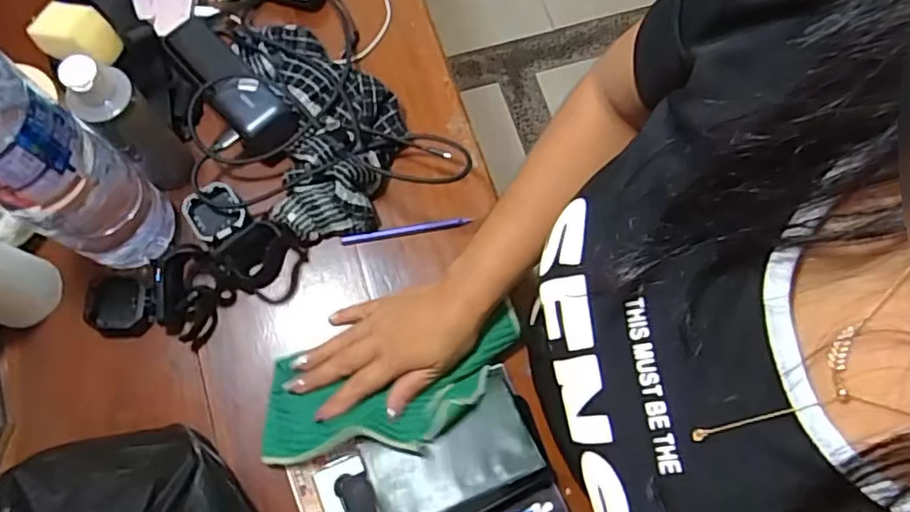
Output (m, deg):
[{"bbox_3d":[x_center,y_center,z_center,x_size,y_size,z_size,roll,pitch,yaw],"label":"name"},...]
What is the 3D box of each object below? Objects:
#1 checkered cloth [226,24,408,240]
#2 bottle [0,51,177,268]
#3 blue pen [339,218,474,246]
[{"bbox_3d":[-0.126,-0.133,0.623,0.137,0.050,0.222,-14,74,-6],"label":"checkered cloth"},{"bbox_3d":[-0.307,-0.072,0.457,0.085,0.314,0.084,33,75,7],"label":"bottle"},{"bbox_3d":[-0.048,-0.025,0.617,0.126,0.005,0.010,-10,74,-5],"label":"blue pen"}]

